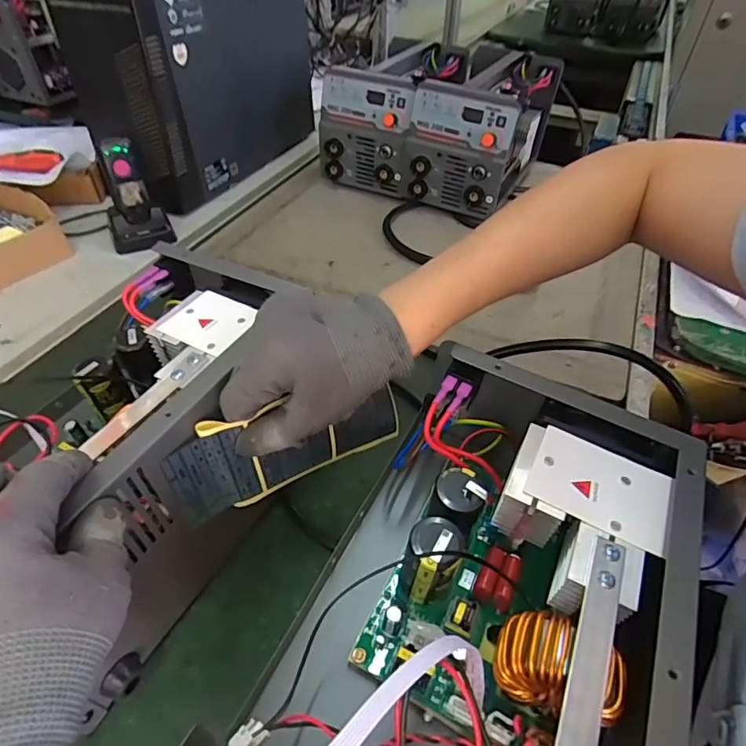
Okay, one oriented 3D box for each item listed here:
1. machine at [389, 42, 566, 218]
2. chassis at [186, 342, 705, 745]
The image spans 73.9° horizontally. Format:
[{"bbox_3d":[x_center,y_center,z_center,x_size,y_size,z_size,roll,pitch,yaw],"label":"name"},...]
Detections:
[{"bbox_3d":[0.188,-0.411,0.836,0.158,0.175,0.309,21,48,18],"label":"machine"},{"bbox_3d":[0.058,0.125,0.249,0.144,0.098,0.273,22,48,19],"label":"chassis"}]

